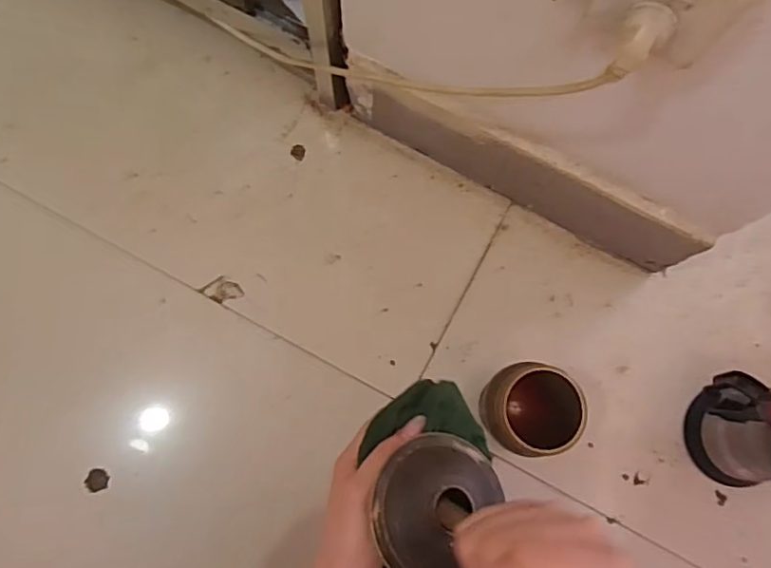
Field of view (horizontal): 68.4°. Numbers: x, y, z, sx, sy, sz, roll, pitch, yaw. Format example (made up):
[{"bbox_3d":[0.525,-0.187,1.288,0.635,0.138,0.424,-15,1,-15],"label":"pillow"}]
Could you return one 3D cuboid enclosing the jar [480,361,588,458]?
[{"bbox_3d":[0.155,0.140,0.643,0.089,0.150,0.090,0,78,-1],"label":"jar"}]

